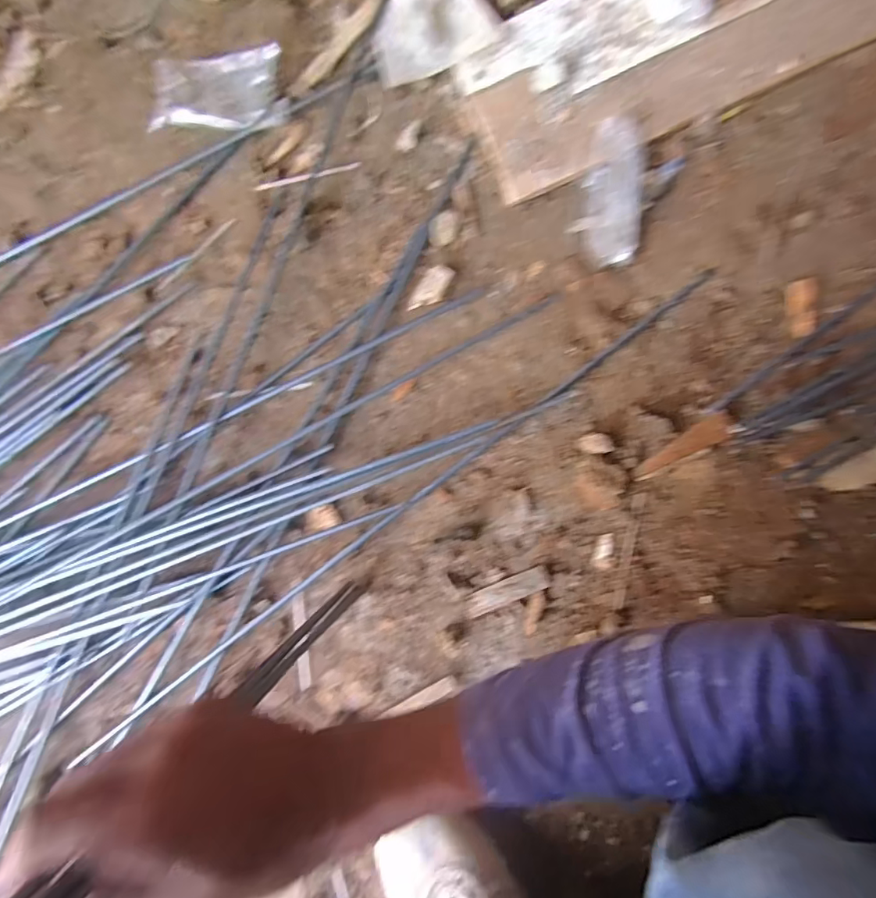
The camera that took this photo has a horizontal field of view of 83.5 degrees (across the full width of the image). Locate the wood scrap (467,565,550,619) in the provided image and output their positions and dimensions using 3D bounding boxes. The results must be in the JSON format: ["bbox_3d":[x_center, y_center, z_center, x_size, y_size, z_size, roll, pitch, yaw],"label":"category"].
[{"bbox_3d":[0.067,0.140,0.479,0.084,0.013,0.023,-26,86,5],"label":"wood scrap"}]

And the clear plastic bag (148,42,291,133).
[{"bbox_3d":[-0.223,-0.364,0.504,0.135,0.035,0.085,-4,89,6],"label":"clear plastic bag"}]

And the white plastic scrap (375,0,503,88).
[{"bbox_3d":[-0.007,-0.424,0.487,0.118,0.018,0.103,-15,87,6],"label":"white plastic scrap"}]

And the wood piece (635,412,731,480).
[{"bbox_3d":[0.231,0.000,0.463,0.095,0.006,0.025,-33,86,5],"label":"wood piece"}]

